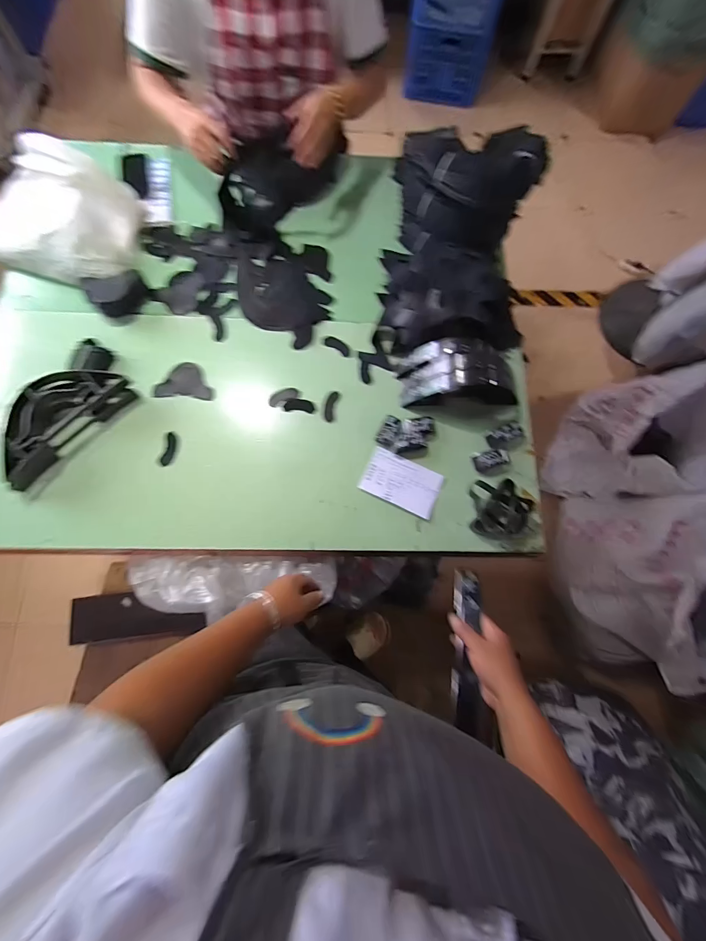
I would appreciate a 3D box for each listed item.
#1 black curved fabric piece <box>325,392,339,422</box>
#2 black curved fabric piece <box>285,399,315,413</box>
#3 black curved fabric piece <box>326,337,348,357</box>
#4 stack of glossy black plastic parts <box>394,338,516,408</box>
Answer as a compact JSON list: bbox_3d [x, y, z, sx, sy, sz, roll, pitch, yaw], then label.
[{"bbox_3d":[-0.049,-0.142,0.797,0.023,0.005,0.070,12,84,-1],"label":"black curved fabric piece"},{"bbox_3d":[-0.117,-0.143,0.792,0.064,0.008,0.030,5,84,-2],"label":"black curved fabric piece"},{"bbox_3d":[-0.035,-0.288,0.831,0.064,0.005,0.027,32,80,6],"label":"black curved fabric piece"},{"bbox_3d":[0.237,-0.214,0.773,0.251,0.127,0.128,-3,85,-3],"label":"stack of glossy black plastic parts"}]

